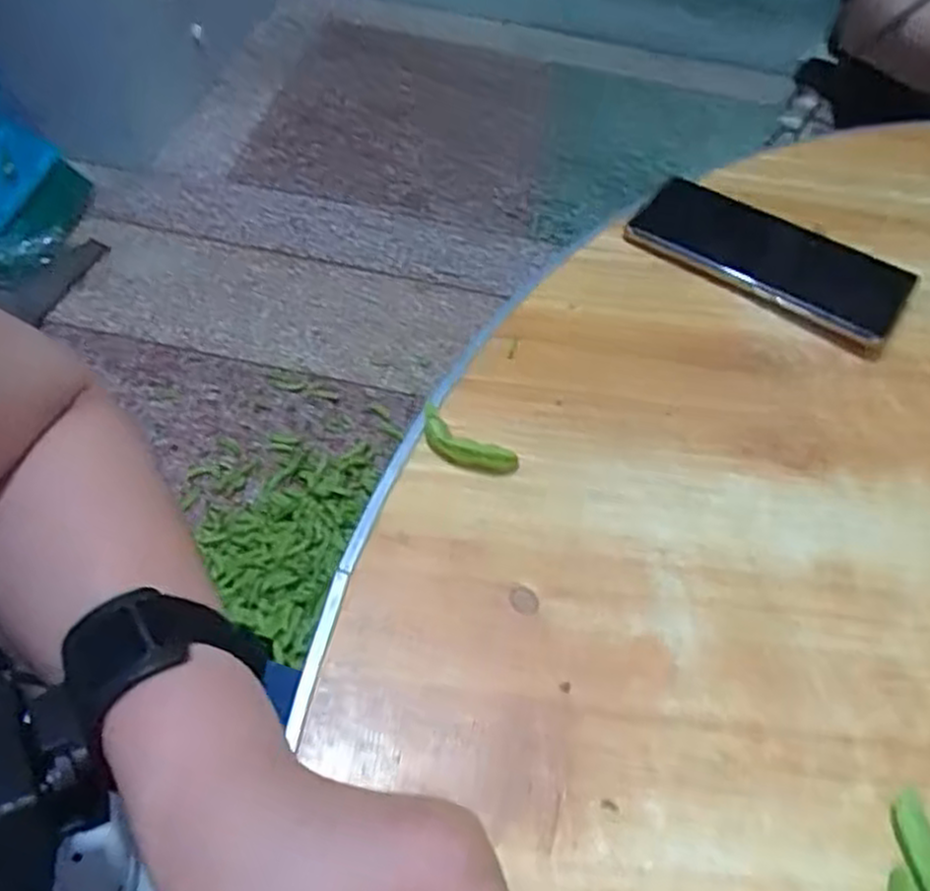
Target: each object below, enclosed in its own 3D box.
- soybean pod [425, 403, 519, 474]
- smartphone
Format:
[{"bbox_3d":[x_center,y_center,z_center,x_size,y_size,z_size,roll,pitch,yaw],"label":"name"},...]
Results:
[{"bbox_3d":[0.000,0.001,0.361,0.050,0.014,0.015,25,56,13],"label":"soybean pod"},{"bbox_3d":[0.182,-0.113,0.454,0.156,0.015,0.066,31,57,17],"label":"smartphone"}]

